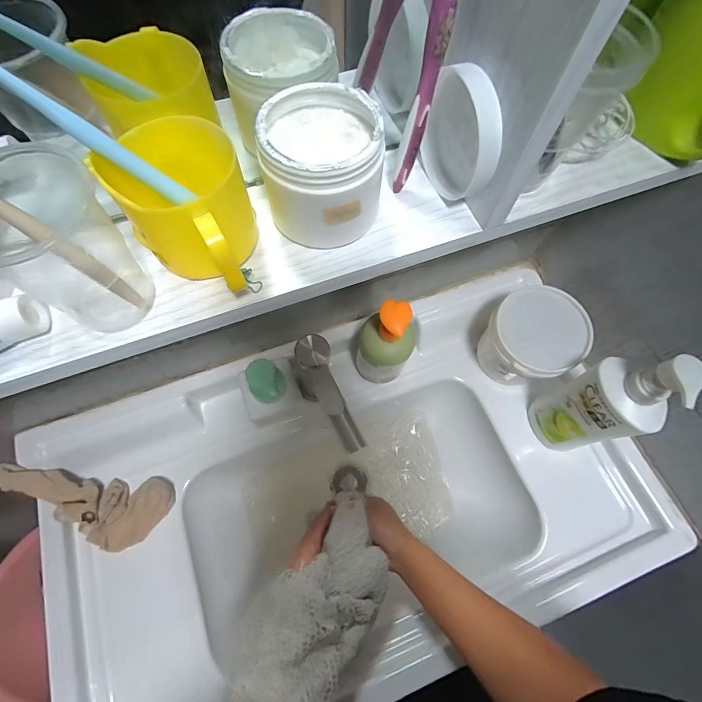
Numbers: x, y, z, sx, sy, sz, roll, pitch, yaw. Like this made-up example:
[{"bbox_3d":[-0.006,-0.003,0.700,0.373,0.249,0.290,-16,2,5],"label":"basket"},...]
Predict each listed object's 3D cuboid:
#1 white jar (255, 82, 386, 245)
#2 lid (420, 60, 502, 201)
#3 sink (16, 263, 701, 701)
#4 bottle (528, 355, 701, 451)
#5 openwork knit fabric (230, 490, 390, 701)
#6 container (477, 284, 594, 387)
[{"bbox_3d":[-0.017,-0.119,0.251,0.072,0.069,0.074,1,68,-1],"label":"white jar"},{"bbox_3d":[0.072,-0.148,0.258,0.019,0.079,0.081,-13,69,-7],"label":"lid"},{"bbox_3d":[0.007,0.218,0.571,0.782,0.183,0.453,-19,69,-9],"label":"sink"},{"bbox_3d":[0.304,0.068,0.464,0.051,0.250,0.086,-24,70,-11],"label":"bottle"},{"bbox_3d":[-0.038,0.268,0.366,0.102,0.061,0.253,28,44,10],"label":"openwork knit fabric"},{"bbox_3d":[0.257,-0.008,0.563,0.121,0.129,0.120,1,68,-1],"label":"container"}]

